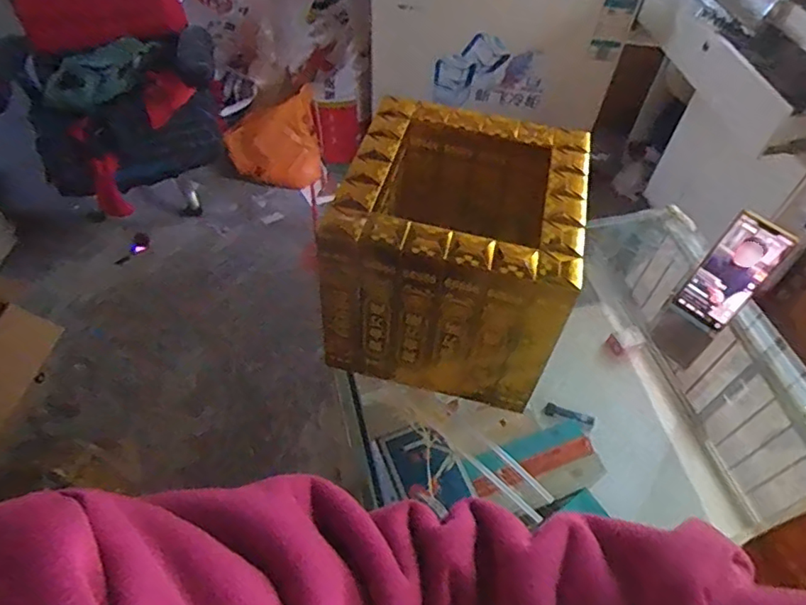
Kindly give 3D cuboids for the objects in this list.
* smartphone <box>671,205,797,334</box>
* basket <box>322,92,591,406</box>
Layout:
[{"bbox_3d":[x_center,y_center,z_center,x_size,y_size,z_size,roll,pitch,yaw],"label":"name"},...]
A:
[{"bbox_3d":[0.429,-0.038,0.736,0.073,0.155,0.011,40,36,23],"label":"smartphone"},{"bbox_3d":[0.061,-0.063,0.669,0.249,0.213,0.260,14,54,7],"label":"basket"}]

